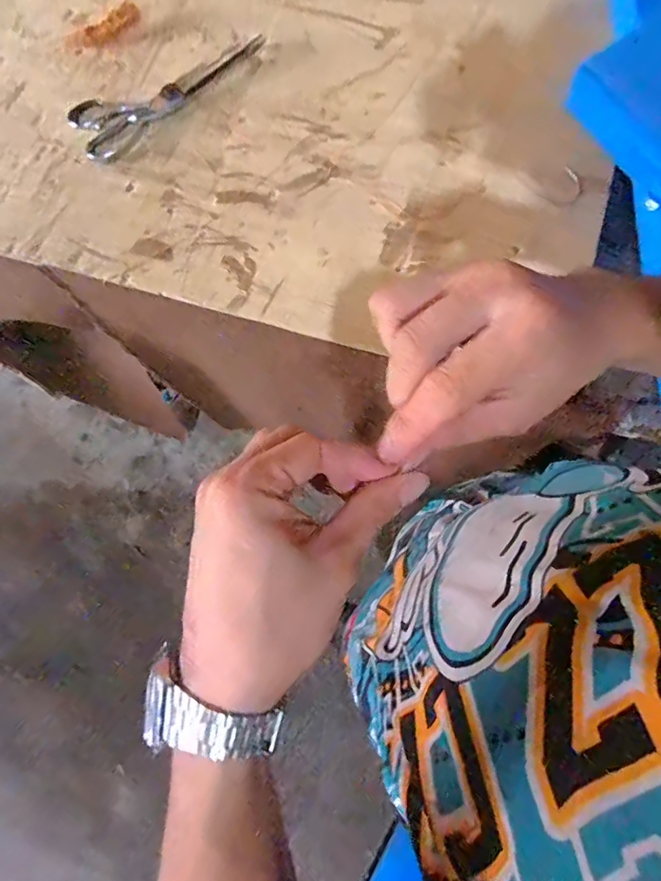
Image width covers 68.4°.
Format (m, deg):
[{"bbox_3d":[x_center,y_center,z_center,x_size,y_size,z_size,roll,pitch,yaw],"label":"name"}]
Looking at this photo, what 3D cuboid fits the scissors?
[{"bbox_3d":[-0.189,-0.417,0.579,0.244,0.016,0.063,-31,80,-4],"label":"scissors"}]

